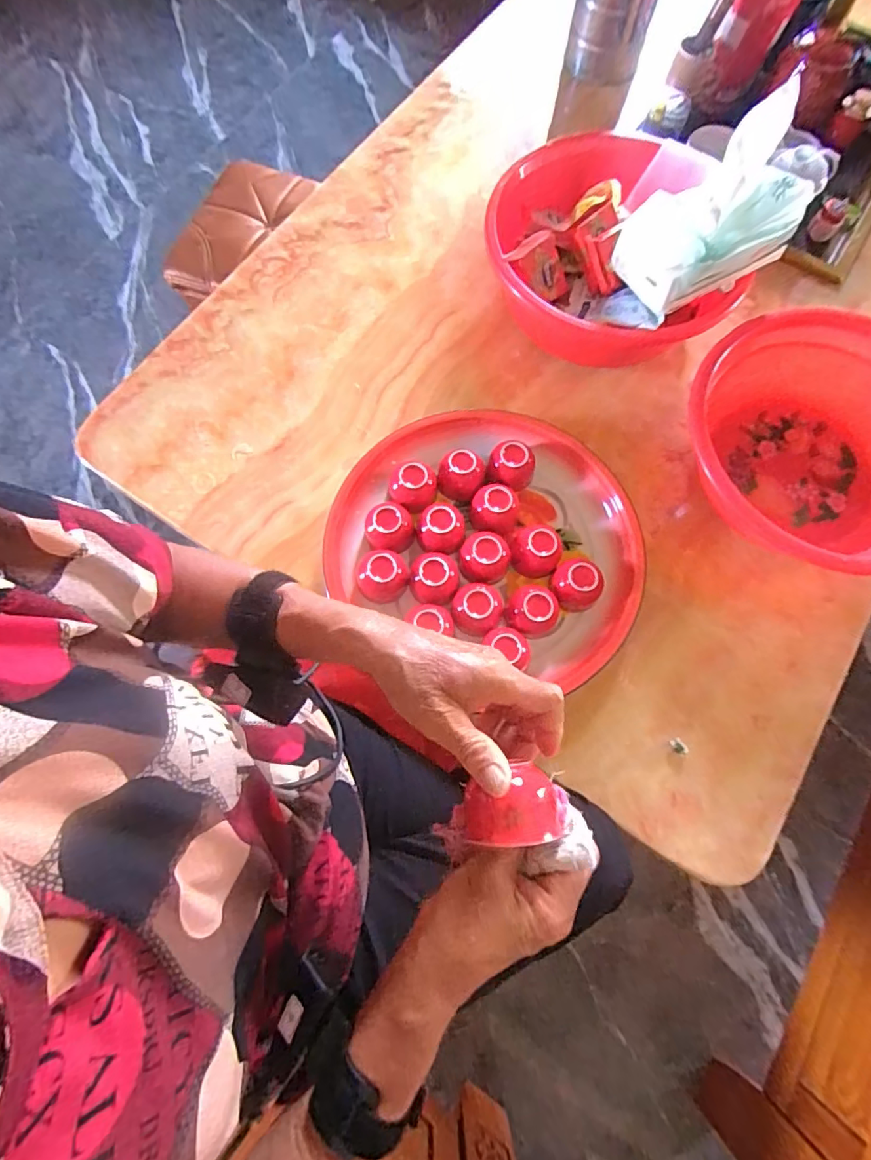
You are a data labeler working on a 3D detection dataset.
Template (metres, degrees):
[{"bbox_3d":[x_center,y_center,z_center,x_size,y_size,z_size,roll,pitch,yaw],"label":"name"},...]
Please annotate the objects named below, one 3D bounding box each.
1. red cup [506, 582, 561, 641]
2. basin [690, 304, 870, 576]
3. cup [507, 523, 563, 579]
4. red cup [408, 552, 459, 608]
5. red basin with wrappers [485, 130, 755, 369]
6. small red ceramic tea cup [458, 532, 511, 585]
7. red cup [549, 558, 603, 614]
[{"bbox_3d":[0.101,0.033,0.543,0.055,0.042,0.052,0,73,-1],"label":"red cup"},{"bbox_3d":[0.433,-0.136,0.576,0.264,0.105,0.288,0,73,-1],"label":"basin"},{"bbox_3d":[0.108,-0.036,0.563,0.053,0.046,0.058,0,73,-1],"label":"cup"},{"bbox_3d":[-0.001,-0.005,0.547,0.051,0.038,0.053,6,73,1],"label":"red cup"},{"bbox_3d":[0.203,-0.389,0.633,0.272,0.124,0.260,10,74,2],"label":"red basin with wrappers"},{"bbox_3d":[0.052,-0.025,0.552,0.052,0.036,0.049,20,74,5],"label":"small red ceramic tea cup"},{"bbox_3d":[0.147,0.005,0.554,0.046,0.044,0.048,0,73,-1],"label":"red cup"}]

